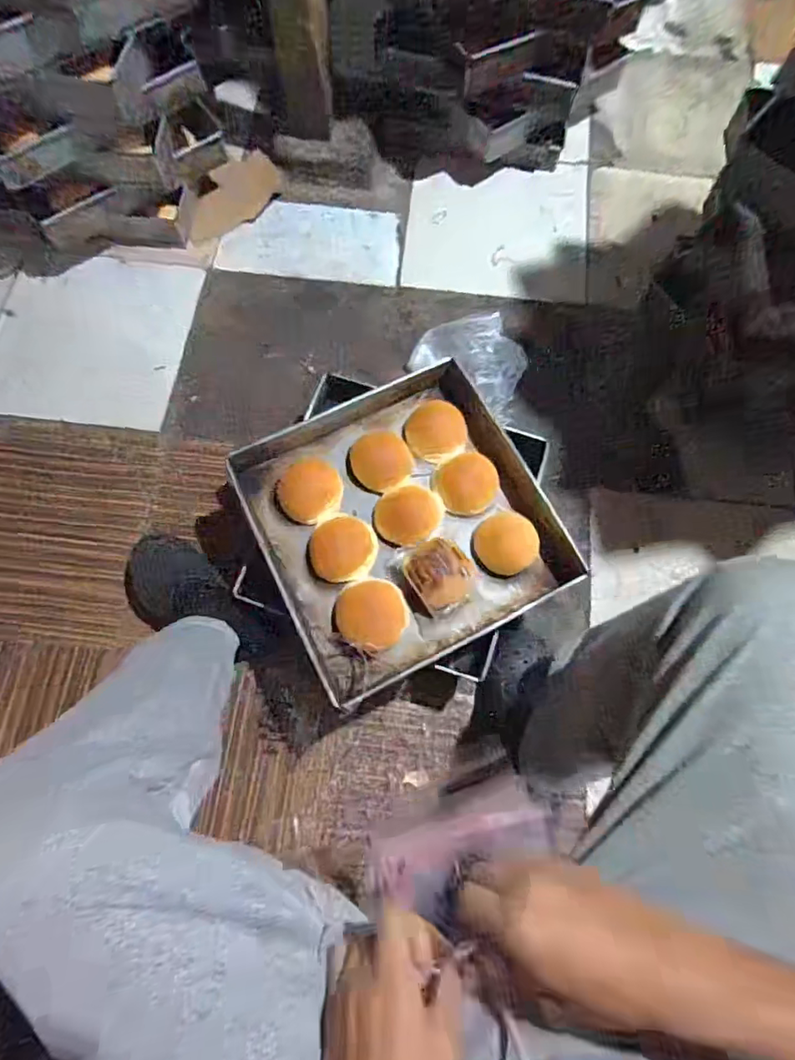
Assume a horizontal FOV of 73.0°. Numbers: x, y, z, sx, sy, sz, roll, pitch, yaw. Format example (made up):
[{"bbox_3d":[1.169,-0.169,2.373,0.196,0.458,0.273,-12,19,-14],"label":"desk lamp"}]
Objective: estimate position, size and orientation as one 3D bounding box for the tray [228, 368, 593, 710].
[{"bbox_3d":[0.007,-0.024,0.832,0.428,0.071,0.432,-27,74,-8],"label":"tray"}]

